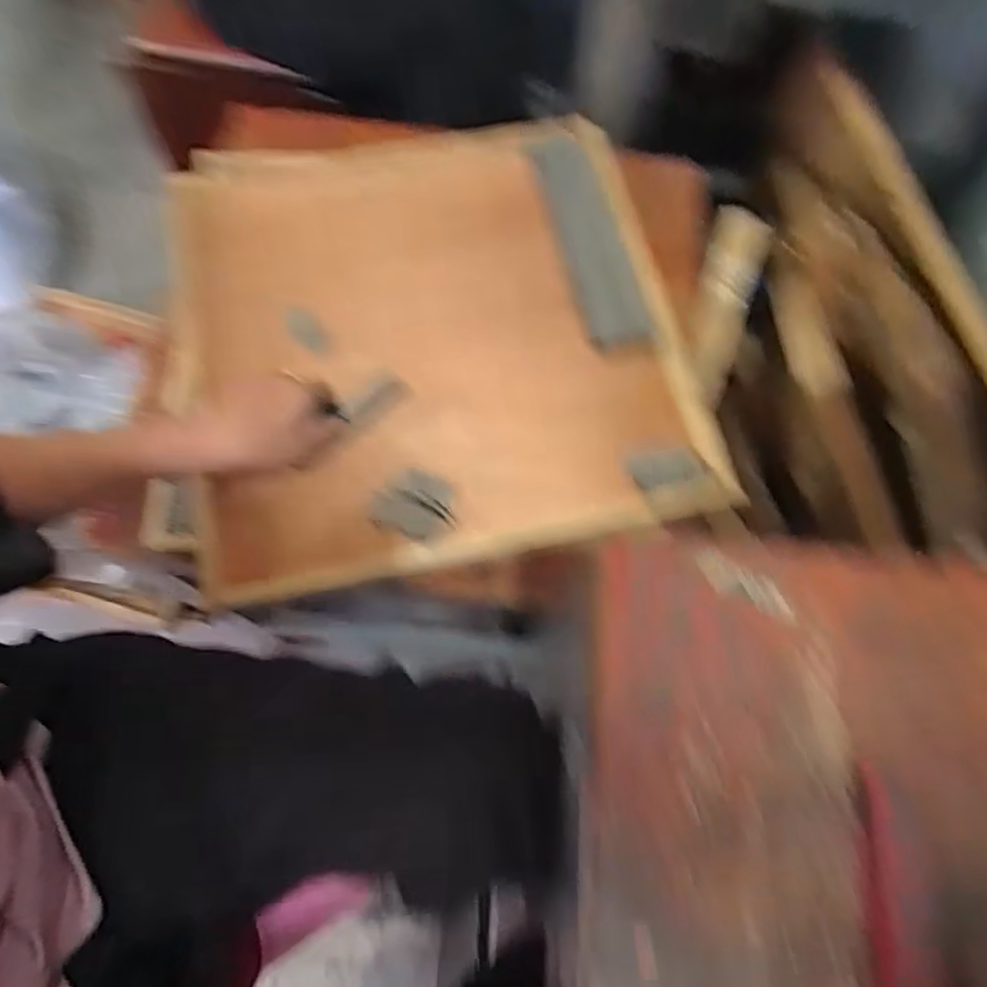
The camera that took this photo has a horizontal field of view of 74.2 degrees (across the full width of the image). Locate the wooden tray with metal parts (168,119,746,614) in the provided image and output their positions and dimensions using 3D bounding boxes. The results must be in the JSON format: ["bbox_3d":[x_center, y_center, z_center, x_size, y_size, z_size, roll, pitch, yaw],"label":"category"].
[{"bbox_3d":[-0.054,-0.140,0.561,0.409,0.034,0.420,-10,69,-6],"label":"wooden tray with metal parts"}]

